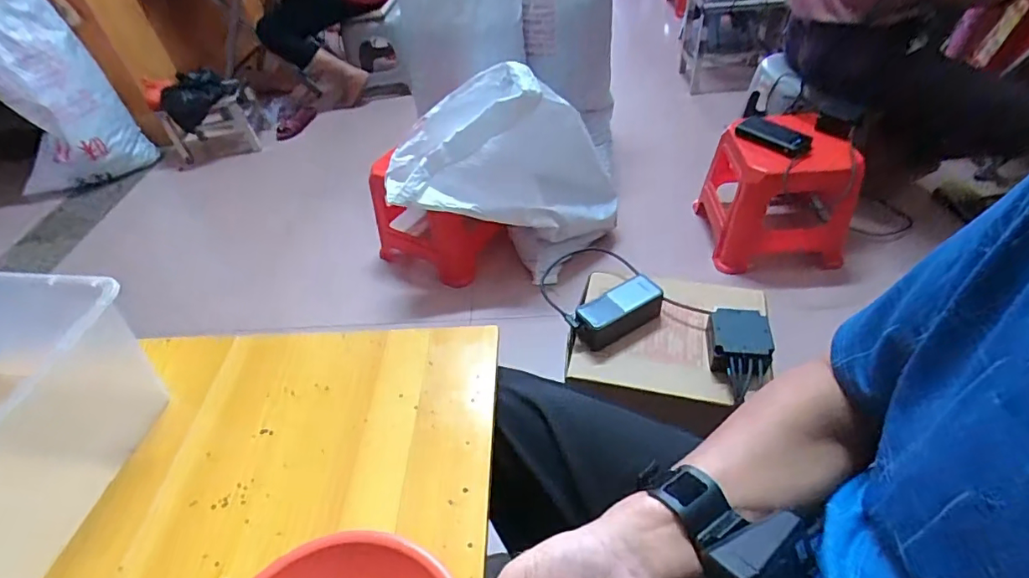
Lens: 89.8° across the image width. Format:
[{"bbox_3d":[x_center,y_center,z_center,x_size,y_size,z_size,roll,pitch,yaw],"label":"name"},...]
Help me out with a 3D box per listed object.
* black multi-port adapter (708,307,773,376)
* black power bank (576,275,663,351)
[{"bbox_3d":[0.318,0.069,0.731,0.077,0.052,0.096,2,46,9],"label":"black multi-port adapter"},{"bbox_3d":[0.158,0.034,0.801,0.140,0.058,0.065,-23,47,-15],"label":"black power bank"}]

